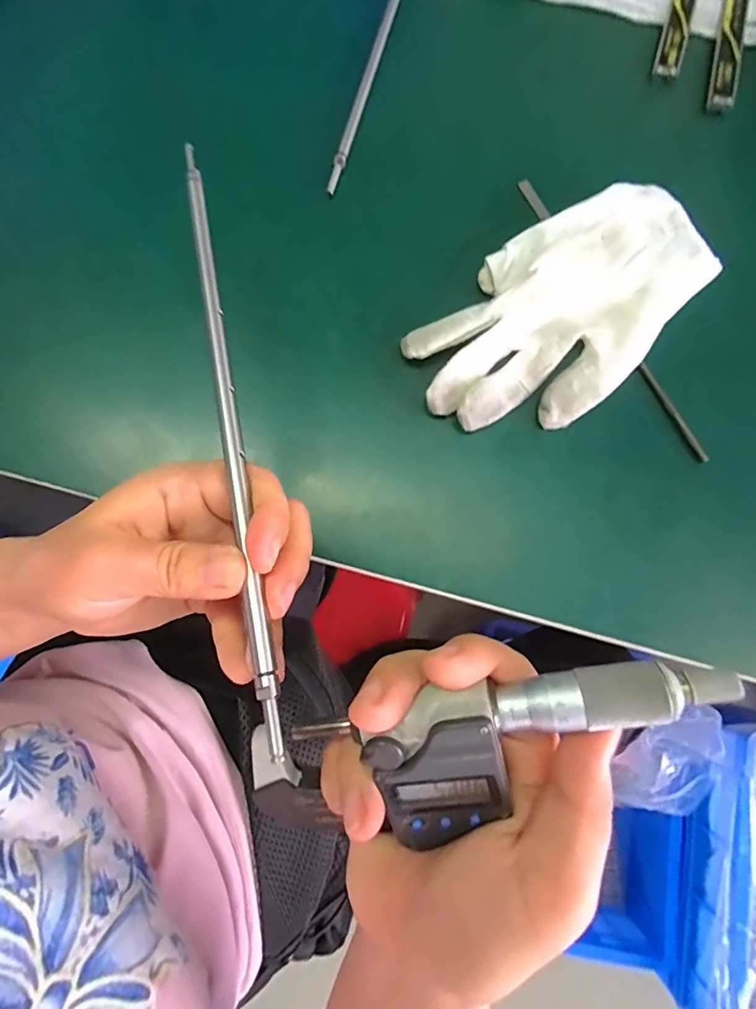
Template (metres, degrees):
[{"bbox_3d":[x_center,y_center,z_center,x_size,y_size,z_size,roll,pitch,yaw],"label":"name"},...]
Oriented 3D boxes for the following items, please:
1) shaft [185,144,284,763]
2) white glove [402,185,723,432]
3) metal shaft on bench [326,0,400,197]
[{"bbox_3d":[-0.061,-0.045,0.195,0.007,0.006,0.270,-12,72,-4],"label":"shaft"},{"bbox_3d":[0.102,-0.107,0.272,0.172,0.026,0.097,-44,83,-9],"label":"white glove"},{"bbox_3d":[0.005,-0.313,0.315,0.006,0.006,0.258,16,79,2],"label":"metal shaft on bench"}]

